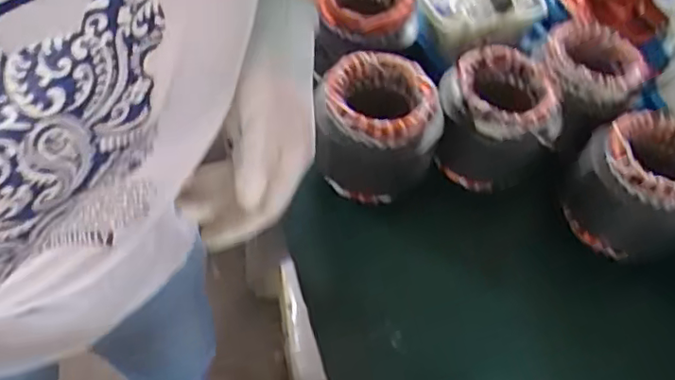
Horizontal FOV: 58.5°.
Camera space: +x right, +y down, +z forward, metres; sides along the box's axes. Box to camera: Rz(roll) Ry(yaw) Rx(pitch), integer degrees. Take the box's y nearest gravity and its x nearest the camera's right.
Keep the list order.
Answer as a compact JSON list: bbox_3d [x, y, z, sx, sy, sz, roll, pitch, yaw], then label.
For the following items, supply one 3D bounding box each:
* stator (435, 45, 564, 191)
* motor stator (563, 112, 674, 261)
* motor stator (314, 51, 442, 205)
[{"bbox_3d":[0.202,-0.090,0.782,0.145,0.131,0.142,-32,62,-30],"label":"stator"},{"bbox_3d":[0.371,-0.006,0.743,0.135,0.127,0.134,5,51,-6],"label":"motor stator"},{"bbox_3d":[0.044,-0.075,0.746,0.127,0.133,0.127,5,51,-6],"label":"motor stator"}]

